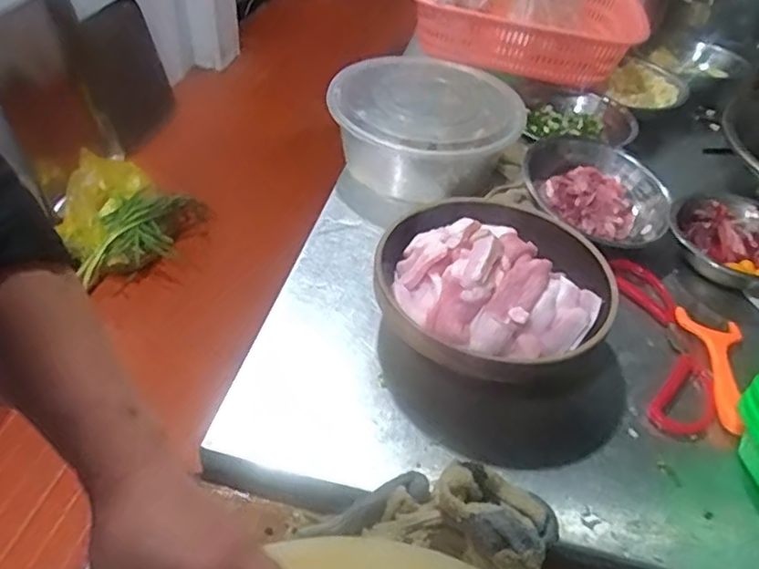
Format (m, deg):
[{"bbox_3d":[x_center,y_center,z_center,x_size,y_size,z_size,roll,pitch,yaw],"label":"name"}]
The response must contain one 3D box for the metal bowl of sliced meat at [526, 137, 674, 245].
[{"bbox_3d":[0.264,-0.117,0.782,0.176,0.053,0.152,14,44,8],"label":"metal bowl of sliced meat"}]

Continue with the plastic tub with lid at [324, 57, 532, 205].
[{"bbox_3d":[0.055,-0.196,0.812,0.221,0.097,0.214,3,44,-3],"label":"plastic tub with lid"}]

